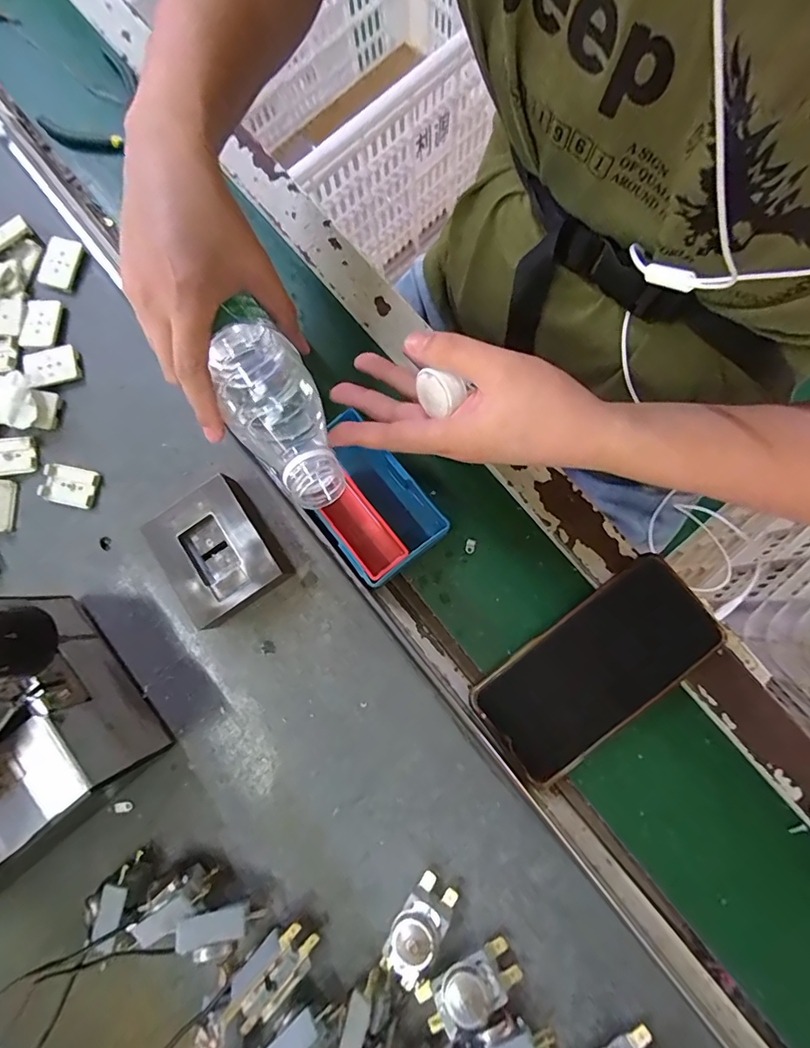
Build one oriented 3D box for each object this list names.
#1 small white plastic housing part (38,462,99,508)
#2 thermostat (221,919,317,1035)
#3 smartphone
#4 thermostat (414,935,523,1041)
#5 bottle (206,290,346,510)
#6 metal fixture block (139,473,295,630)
[{"bbox_3d":[-0.242,-0.028,0.353,0.040,0.004,0.027,12,82,6],"label":"small white plastic housing part"},{"bbox_3d":[-0.079,0.264,0.290,0.030,0.019,0.058,42,86,9],"label":"thermostat"},{"bbox_3d":[0.129,0.096,0.331,0.159,0.011,0.076,-38,79,-2],"label":"smartphone"},{"bbox_3d":[0.036,0.263,0.278,0.059,0.021,0.026,-27,80,-1],"label":"thermostat"},{"bbox_3d":[-0.077,-0.066,0.294,0.056,0.060,0.124,-28,67,-7],"label":"bottle"},{"bbox_3d":[-0.123,0.020,0.329,0.070,0.032,0.083,-35,80,-2],"label":"metal fixture block"}]

